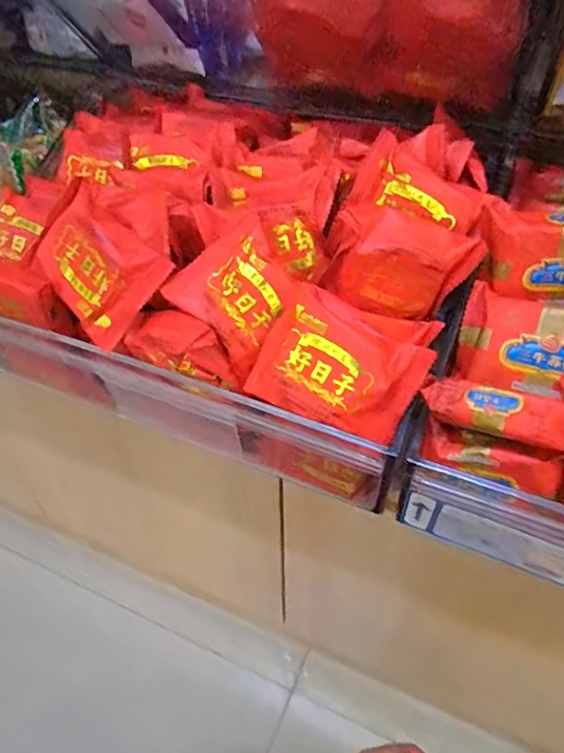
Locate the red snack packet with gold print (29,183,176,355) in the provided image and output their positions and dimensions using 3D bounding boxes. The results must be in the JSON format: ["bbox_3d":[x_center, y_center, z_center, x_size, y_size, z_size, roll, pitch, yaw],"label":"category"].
[{"bbox_3d":[-0.104,-0.059,0.306,0.068,0.059,0.014,42,18,4],"label":"red snack packet with gold print"}]

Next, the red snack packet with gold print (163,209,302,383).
[{"bbox_3d":[-0.022,-0.043,0.296,0.061,0.014,0.064,-40,91,8],"label":"red snack packet with gold print"}]

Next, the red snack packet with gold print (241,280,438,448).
[{"bbox_3d":[0.029,-0.004,0.284,0.079,0.061,0.027,28,18,7],"label":"red snack packet with gold print"}]

